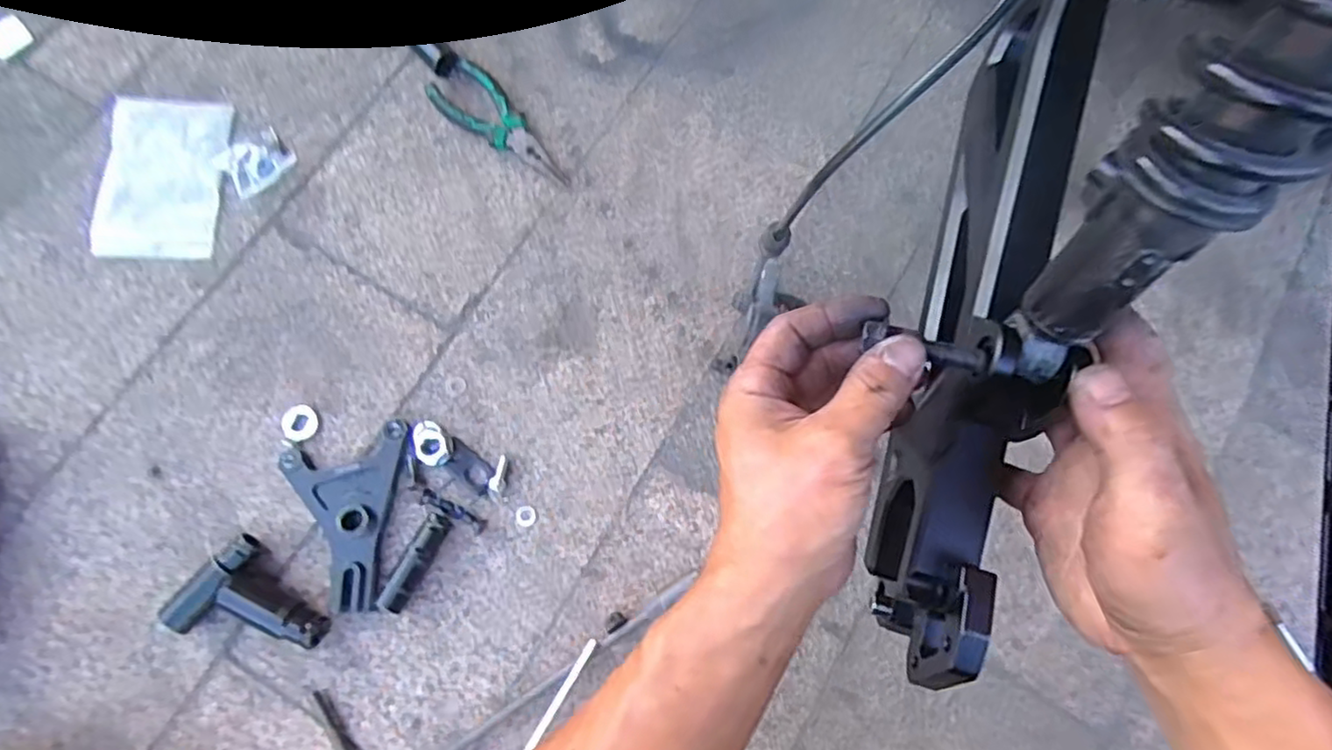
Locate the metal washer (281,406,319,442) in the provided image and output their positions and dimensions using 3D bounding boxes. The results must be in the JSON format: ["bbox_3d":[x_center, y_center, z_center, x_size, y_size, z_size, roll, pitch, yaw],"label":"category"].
[{"bbox_3d":[-0.297,0.039,0.548,0.029,0.004,0.029,0,75,-1],"label":"metal washer"}]

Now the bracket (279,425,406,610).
[{"bbox_3d":[-0.239,0.111,0.523,0.091,0.018,0.132,-16,76,-5],"label":"bracket"}]

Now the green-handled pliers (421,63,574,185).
[{"bbox_3d":[-0.146,-0.229,0.614,0.152,0.018,0.051,37,78,8],"label":"green-handled pliers"}]

